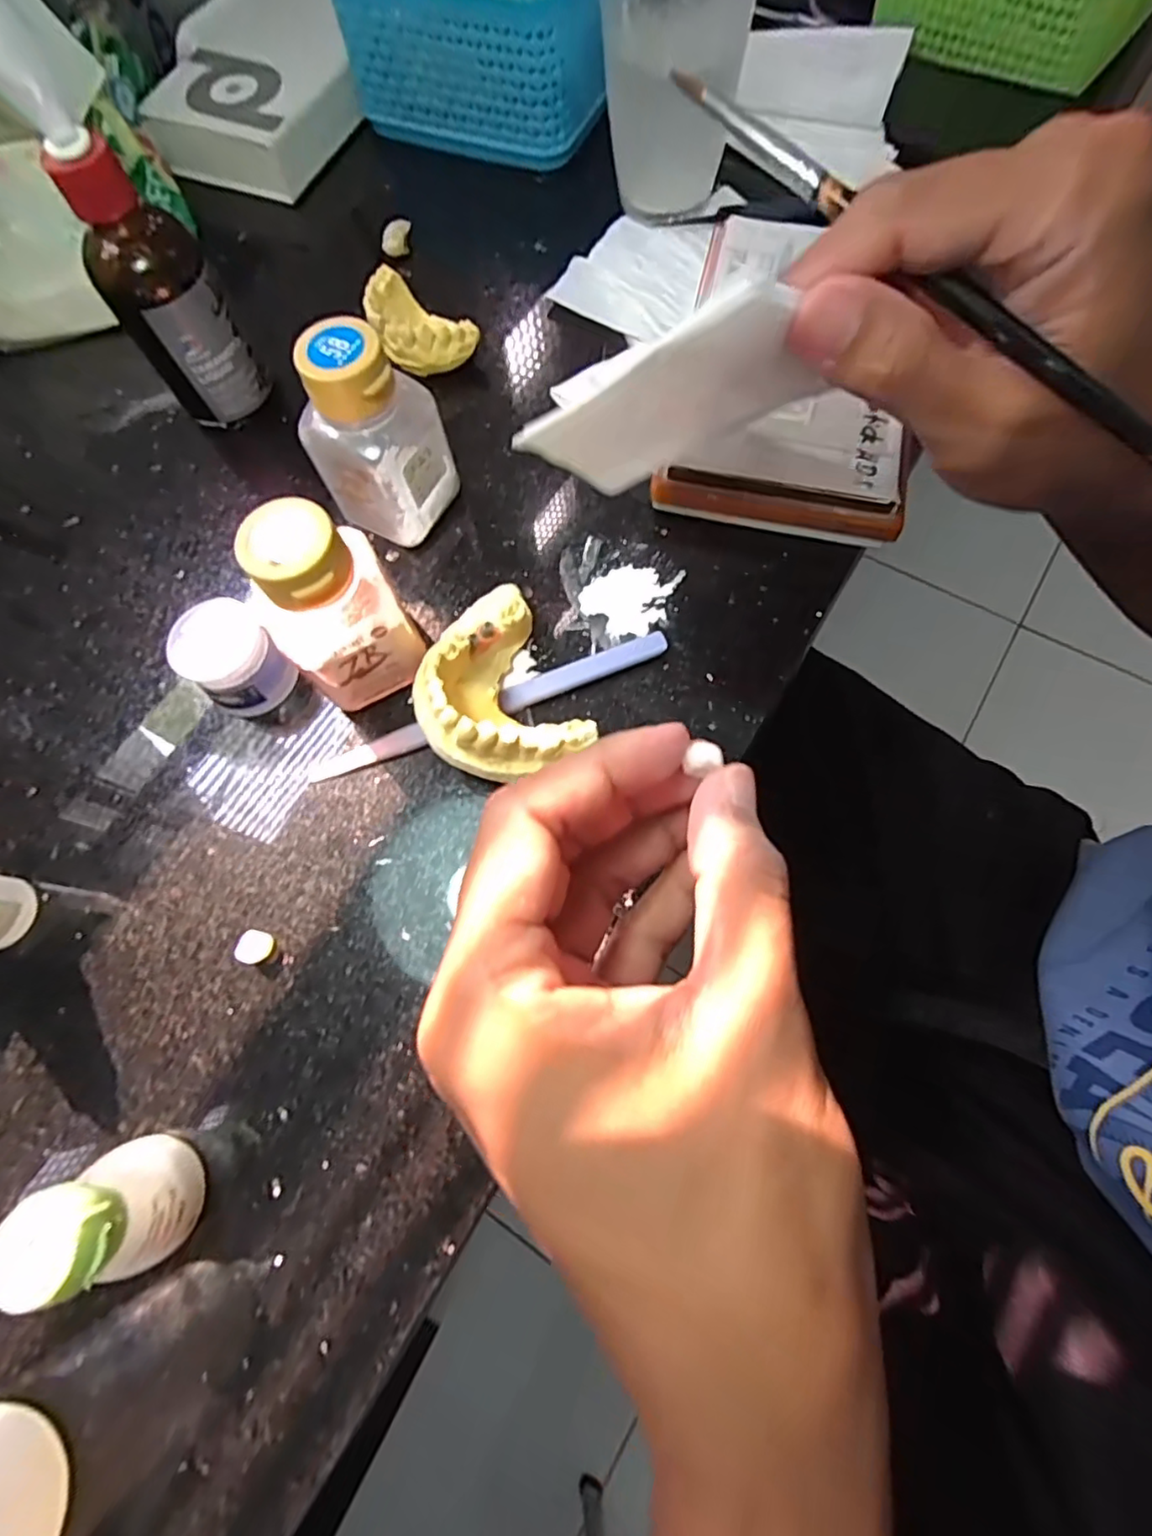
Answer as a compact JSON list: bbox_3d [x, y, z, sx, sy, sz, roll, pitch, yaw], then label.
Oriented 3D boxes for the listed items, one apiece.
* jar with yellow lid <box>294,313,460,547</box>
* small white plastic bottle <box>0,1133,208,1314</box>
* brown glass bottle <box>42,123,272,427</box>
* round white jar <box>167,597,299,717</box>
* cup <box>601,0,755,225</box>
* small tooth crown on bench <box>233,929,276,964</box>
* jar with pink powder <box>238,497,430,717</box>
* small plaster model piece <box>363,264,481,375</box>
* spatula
[{"bbox_3d":[-0.074,-0.122,0.236,0.041,0.071,0.041,19,74,8],"label":"jar with yellow lid"},{"bbox_3d":[-0.127,0.122,0.171,0.025,0.046,0.030,-20,73,-4],"label":"small white plastic bottle"},{"bbox_3d":[-0.160,-0.183,0.250,0.040,0.094,0.033,-34,74,-8],"label":"brown glass bottle"},{"bbox_3d":[-0.126,-0.040,0.234,0.030,0.032,0.031,-1,72,2],"label":"round white jar"},{"bbox_3d":[0.043,-0.313,0.279,0.060,0.091,0.061,-1,72,2],"label":"cup"},{"bbox_3d":[-0.108,0.060,0.211,0.009,0.007,0.010,17,74,7],"label":"small tooth crown on bench"},{"bbox_3d":[-0.078,-0.051,0.213,0.039,0.074,0.033,-24,73,-5],"label":"jar with pink powder"},{"bbox_3d":[-0.074,-0.201,0.288,0.055,0.023,0.033,43,79,14],"label":"small plaster model piece"},{"bbox_3d":[-0.032,-0.024,0.236,0.138,0.005,0.011,-21,73,-4],"label":"spatula"}]

